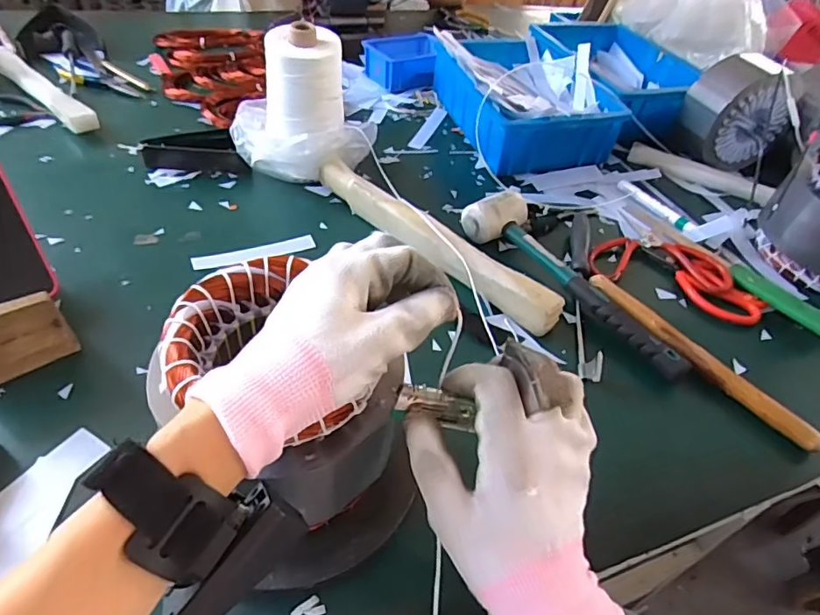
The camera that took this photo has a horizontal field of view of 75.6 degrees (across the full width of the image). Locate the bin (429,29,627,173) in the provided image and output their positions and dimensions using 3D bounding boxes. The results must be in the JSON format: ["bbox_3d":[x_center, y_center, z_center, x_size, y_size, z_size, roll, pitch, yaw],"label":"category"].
[{"bbox_3d":[0.164,-0.321,0.806,0.202,0.105,0.281,-7,47,-16],"label":"bin"}]

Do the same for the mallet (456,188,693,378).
[{"bbox_3d":[0.177,-0.035,0.565,0.074,0.047,0.283,-29,56,-32],"label":"mallet"}]

